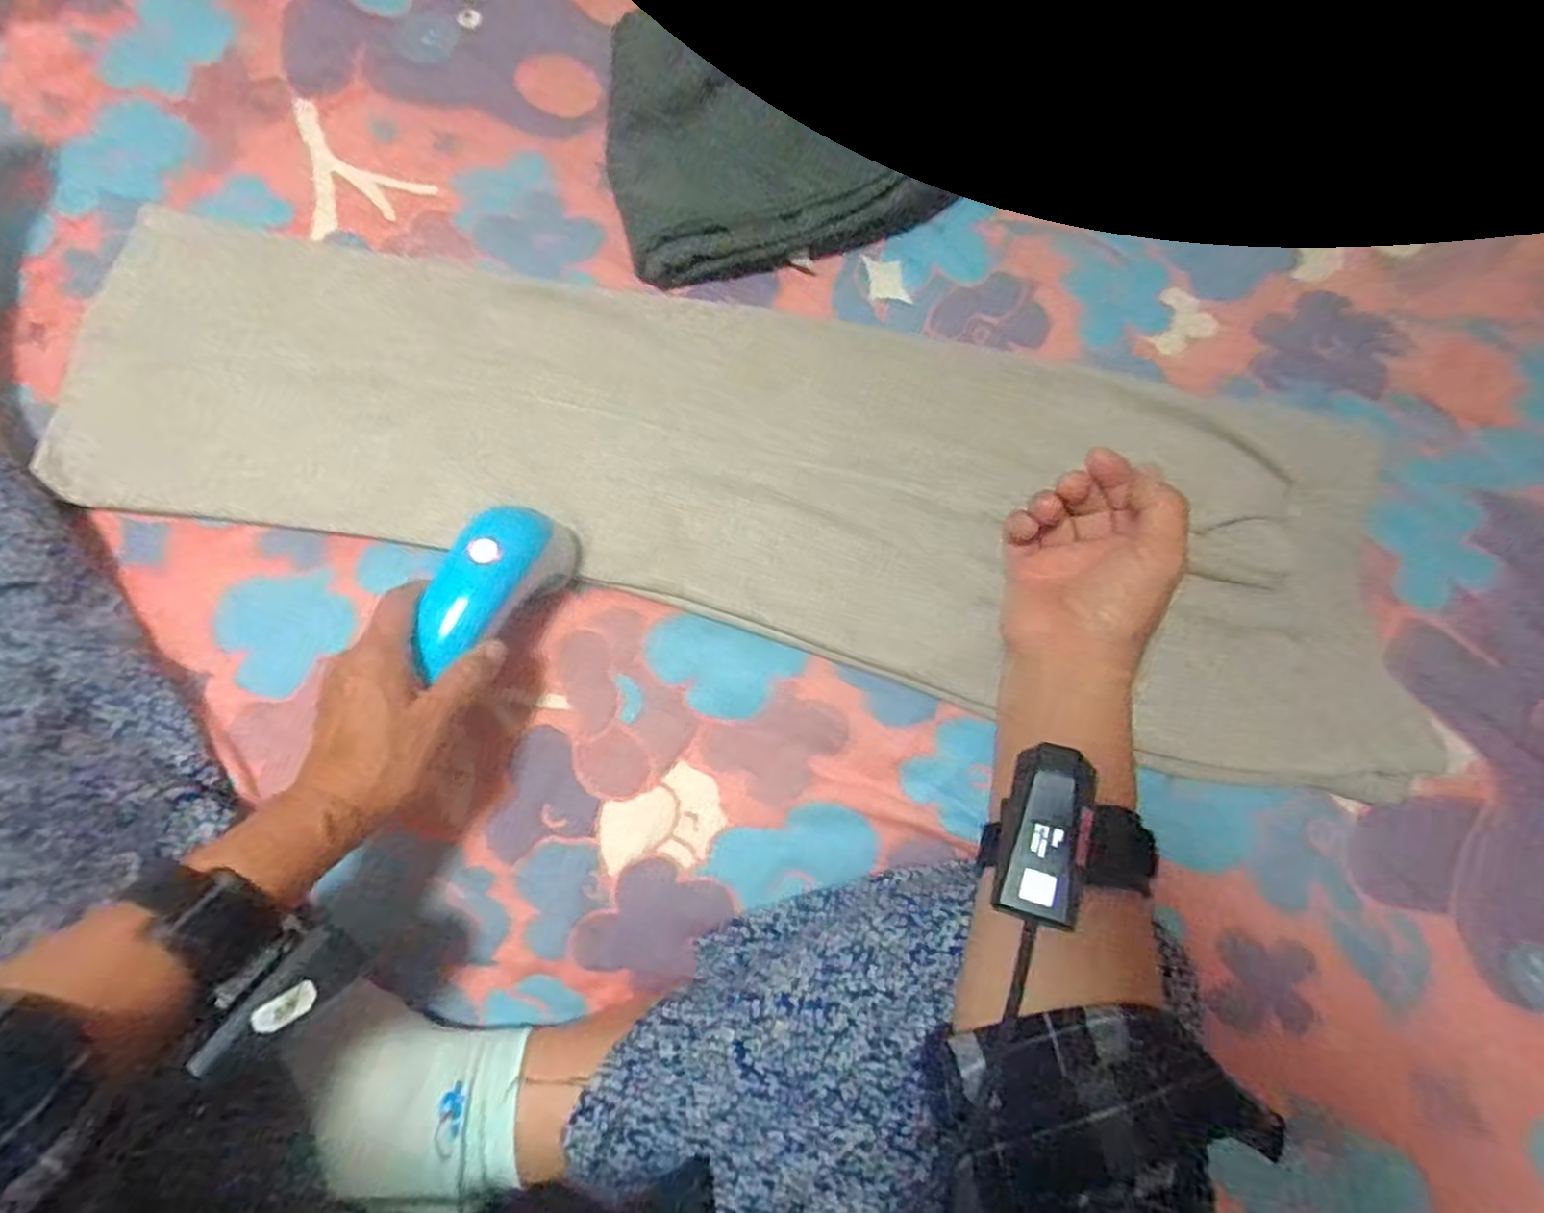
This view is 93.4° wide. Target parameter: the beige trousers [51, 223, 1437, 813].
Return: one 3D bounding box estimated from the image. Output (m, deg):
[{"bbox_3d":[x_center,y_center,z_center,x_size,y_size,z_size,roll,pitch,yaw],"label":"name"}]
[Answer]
[{"bbox_3d":[-0.045,-0.099,0.507,0.908,0.033,0.249,12,79,5],"label":"beige trousers"}]

